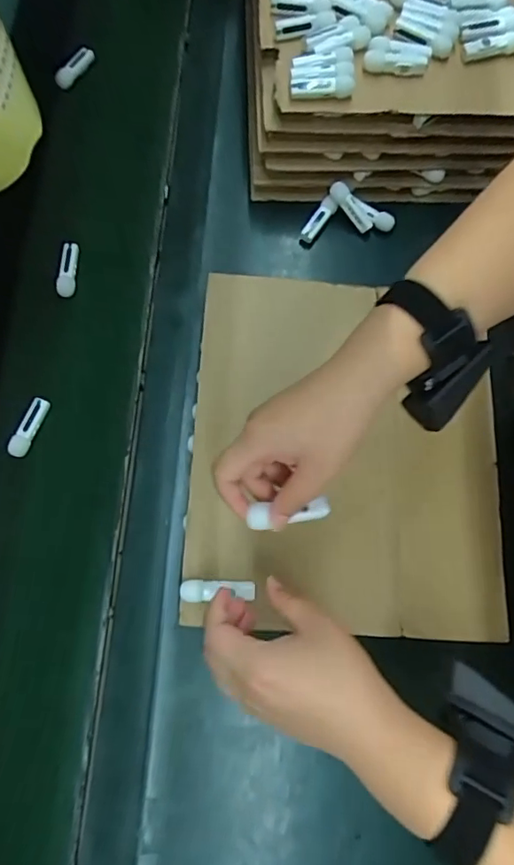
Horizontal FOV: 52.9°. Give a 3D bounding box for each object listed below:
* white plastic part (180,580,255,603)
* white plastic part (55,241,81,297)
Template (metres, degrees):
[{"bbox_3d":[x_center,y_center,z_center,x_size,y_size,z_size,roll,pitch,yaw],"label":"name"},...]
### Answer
[{"bbox_3d":[-0.034,0.139,0.457,0.066,0.006,0.019,1,75,-7],"label":"white plastic part"},{"bbox_3d":[-0.220,-0.189,0.600,0.021,0.015,0.059,3,75,1],"label":"white plastic part"}]

